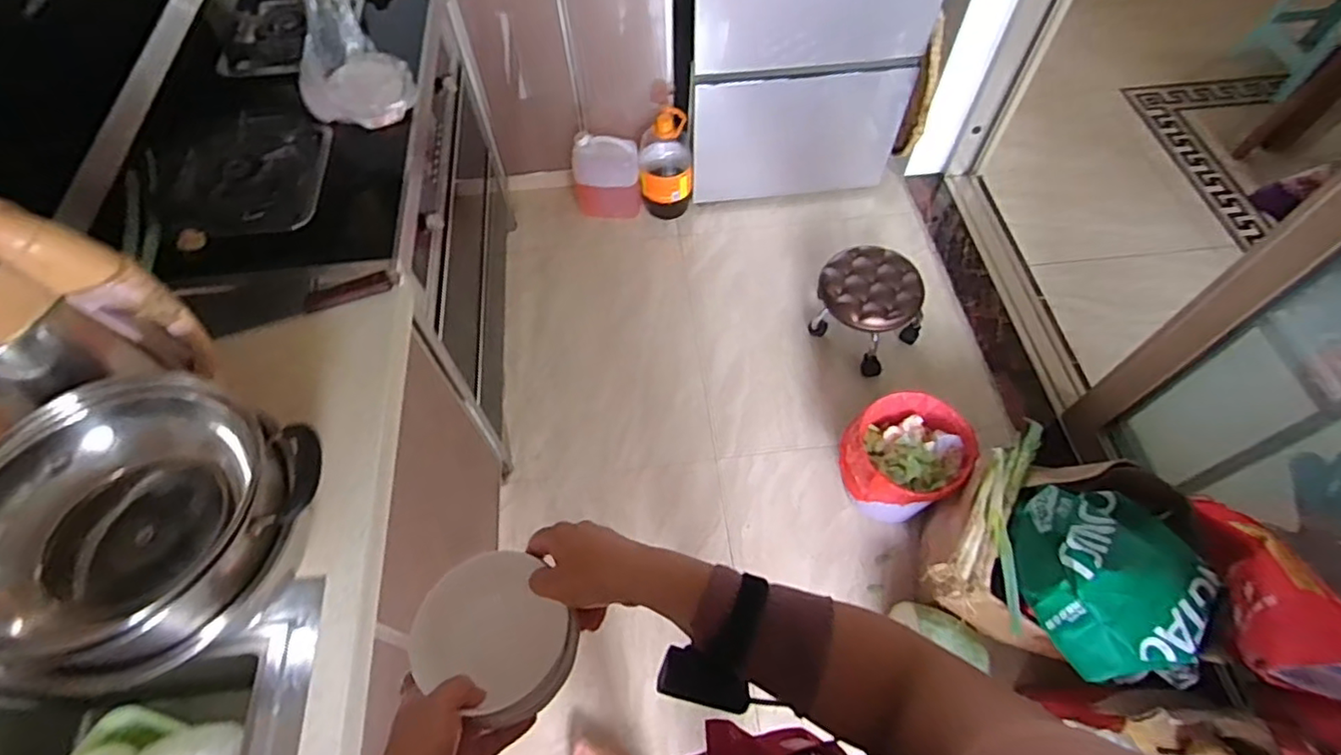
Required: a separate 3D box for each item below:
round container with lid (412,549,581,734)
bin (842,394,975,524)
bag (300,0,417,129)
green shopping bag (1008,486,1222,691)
[{"bbox_3d":[-0.145,0.215,0.514,0.114,0.033,0.124,-1,63,2],"label":"round container with lid"},{"bbox_3d":[0.526,0.198,1.449,0.271,0.254,0.247,0,61,0],"label":"bin"},{"bbox_3d":[-0.528,-0.541,1.040,0.183,0.154,0.151,11,61,6],"label":"bag"},{"bbox_3d":[0.765,0.343,1.086,0.295,0.138,0.333,6,61,3],"label":"green shopping bag"}]

